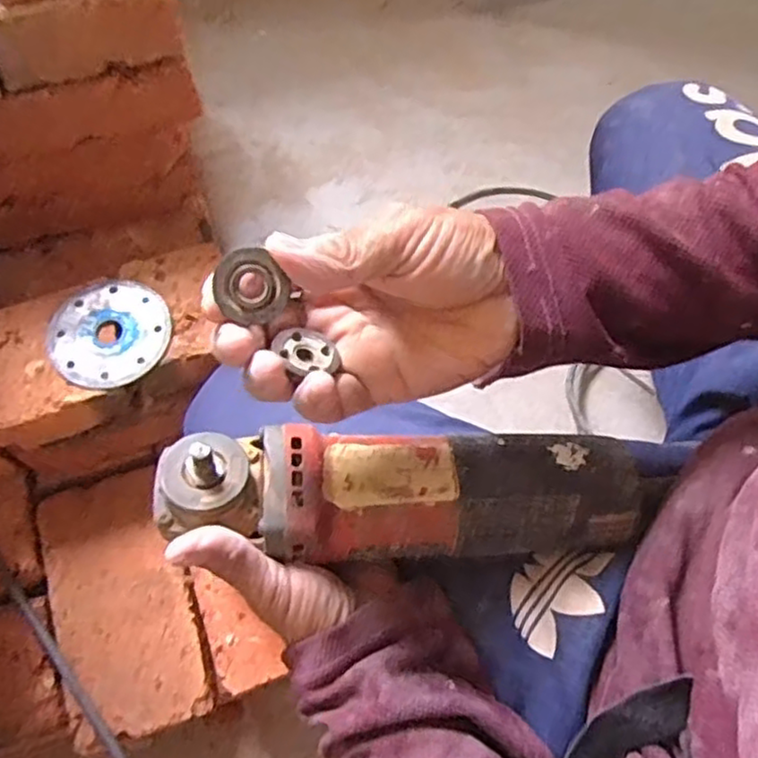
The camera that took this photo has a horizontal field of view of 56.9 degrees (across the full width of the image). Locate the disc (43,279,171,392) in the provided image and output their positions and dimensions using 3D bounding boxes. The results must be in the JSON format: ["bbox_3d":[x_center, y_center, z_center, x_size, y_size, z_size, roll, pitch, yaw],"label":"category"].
[{"bbox_3d":[-0.202,-0.035,0.523,0.087,0.009,0.085,0,64,-3],"label":"disc"}]

